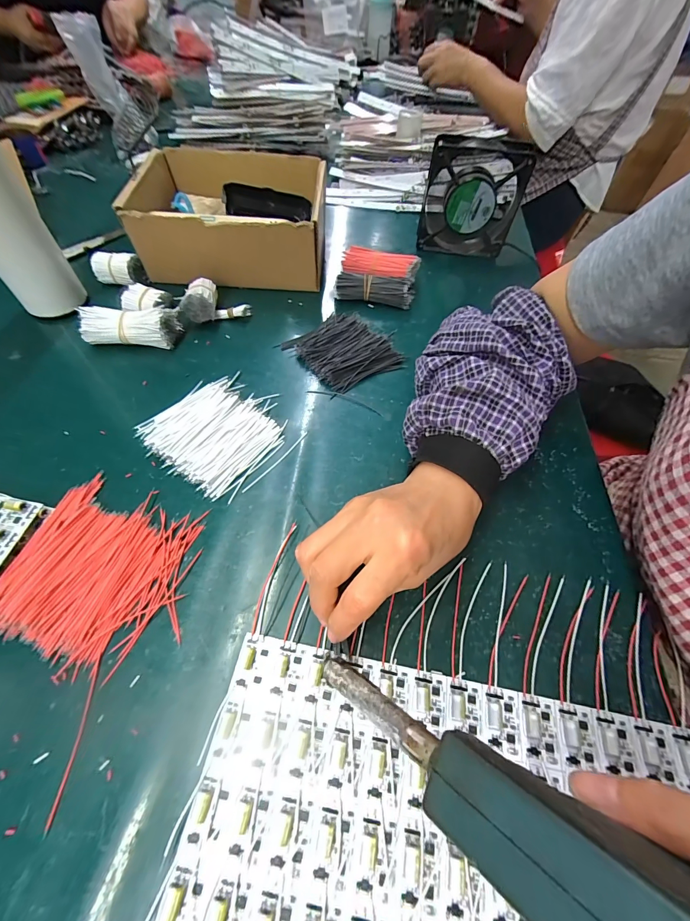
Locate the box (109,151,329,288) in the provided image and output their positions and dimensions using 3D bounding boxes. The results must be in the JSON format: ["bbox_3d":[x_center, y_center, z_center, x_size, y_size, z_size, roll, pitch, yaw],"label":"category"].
[{"bbox_3d":[-0.134,-0.300,0.446,0.215,0.092,0.179,2,57,-2],"label":"box"}]

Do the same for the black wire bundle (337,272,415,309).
[{"bbox_3d":[0.037,-0.211,0.431,0.092,0.032,0.030,8,57,2],"label":"black wire bundle"}]

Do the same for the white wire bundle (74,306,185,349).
[{"bbox_3d":[-0.226,-0.142,0.372,0.092,0.035,0.033,0,57,-3],"label":"white wire bundle"}]

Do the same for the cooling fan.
[{"bbox_3d":[0.163,-0.338,0.456,0.117,0.121,0.043,11,57,4],"label":"cooling fan"}]

